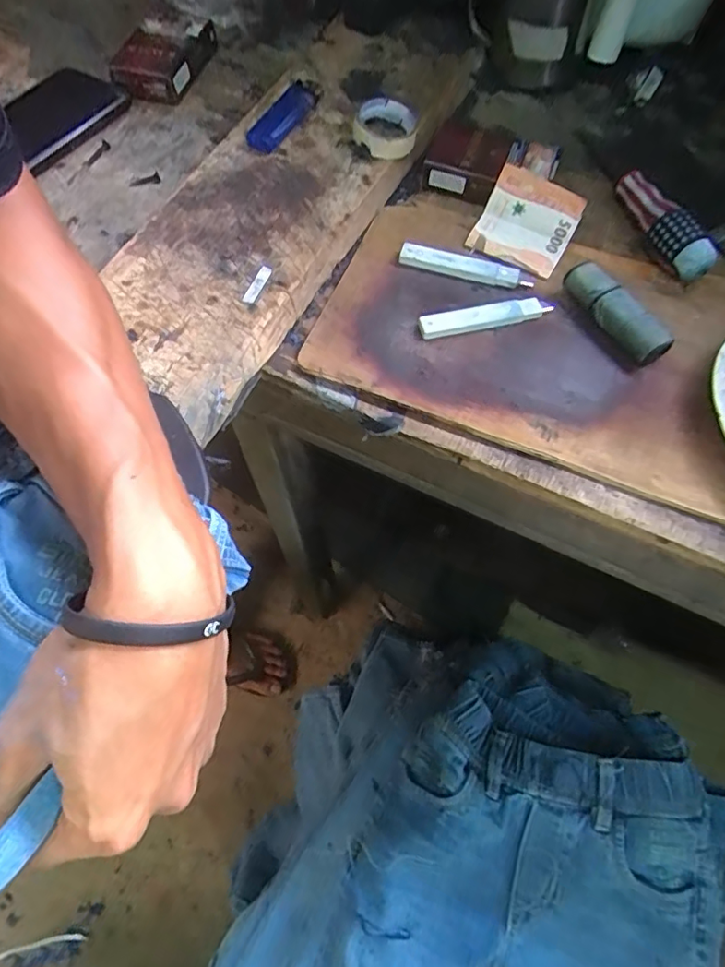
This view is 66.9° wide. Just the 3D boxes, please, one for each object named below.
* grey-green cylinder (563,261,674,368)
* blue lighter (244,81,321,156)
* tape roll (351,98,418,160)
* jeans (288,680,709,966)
[{"bbox_3d":[0.167,-0.114,0.363,0.021,0.020,0.080,-33,69,-15],"label":"grey-green cylinder"},{"bbox_3d":[-0.061,-0.289,0.432,0.028,0.015,0.079,24,67,11],"label":"blue lighter"},{"bbox_3d":[0.017,-0.272,0.420,0.049,0.016,0.047,0,64,0],"label":"tape roll"},{"bbox_3d":[0.108,0.488,0.514,0.378,0.238,0.542,20,66,9],"label":"jeans"}]

